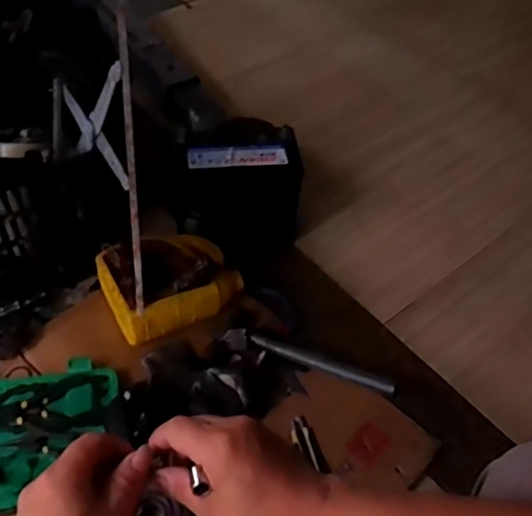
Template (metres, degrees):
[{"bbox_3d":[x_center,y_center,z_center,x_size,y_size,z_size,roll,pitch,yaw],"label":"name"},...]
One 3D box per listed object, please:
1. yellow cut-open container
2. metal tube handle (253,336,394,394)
[{"bbox_3d":[-0.165,0.035,1.058,0.218,0.102,0.169,-22,56,-20],"label":"yellow cut-open container"},{"bbox_3d":[0.084,0.165,0.953,0.245,0.024,0.025,16,51,33],"label":"metal tube handle"}]

